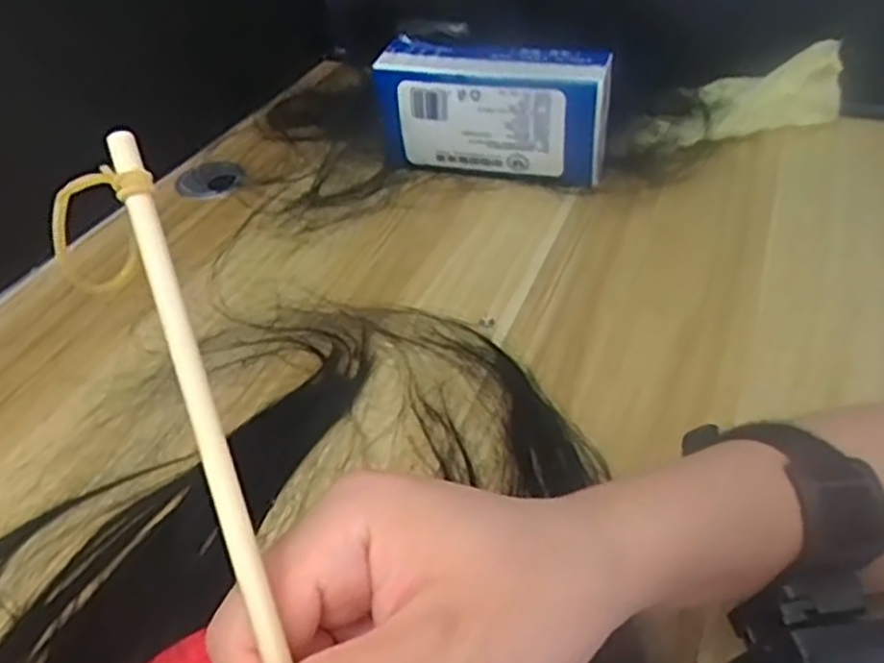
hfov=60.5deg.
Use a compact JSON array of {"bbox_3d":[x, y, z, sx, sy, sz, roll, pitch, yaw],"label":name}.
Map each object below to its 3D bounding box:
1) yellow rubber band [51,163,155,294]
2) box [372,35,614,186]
[{"bbox_3d":[-0.080,-0.024,0.178,0.031,0.031,0.011,12,44,17],"label":"yellow rubber band"},{"bbox_3d":[0.038,-0.171,0.594,0.183,0.089,0.050,10,43,15],"label":"box"}]

